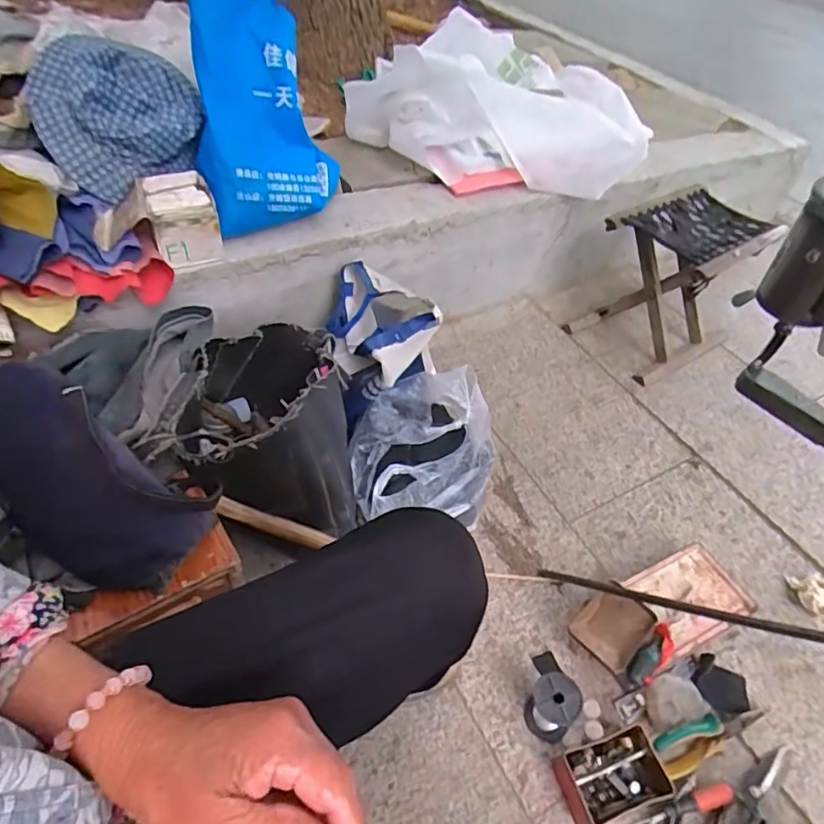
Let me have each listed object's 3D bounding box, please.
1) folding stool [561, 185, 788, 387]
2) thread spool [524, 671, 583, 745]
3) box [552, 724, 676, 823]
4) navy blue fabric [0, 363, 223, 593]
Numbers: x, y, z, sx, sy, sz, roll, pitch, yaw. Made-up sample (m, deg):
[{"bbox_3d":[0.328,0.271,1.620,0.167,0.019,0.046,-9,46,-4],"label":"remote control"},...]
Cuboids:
[{"bbox_3d":[0.516,-0.255,1.170,0.251,0.287,0.226,-26,54,-26],"label":"folding stool"},{"bbox_3d":[0.176,0.372,0.719,0.050,0.096,0.060,-33,57,-30],"label":"thread spool"},{"bbox_3d":[0.243,0.441,0.691,0.121,0.033,0.084,-11,49,-15],"label":"box"},{"bbox_3d":[-0.373,0.071,0.630,0.298,0.084,0.142,38,52,3],"label":"navy blue fabric"}]

